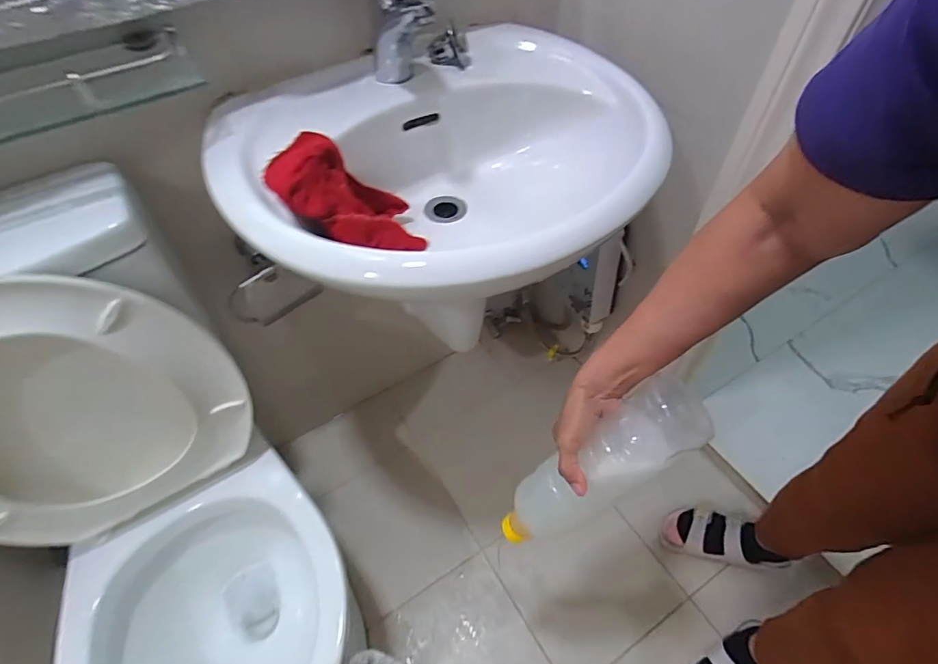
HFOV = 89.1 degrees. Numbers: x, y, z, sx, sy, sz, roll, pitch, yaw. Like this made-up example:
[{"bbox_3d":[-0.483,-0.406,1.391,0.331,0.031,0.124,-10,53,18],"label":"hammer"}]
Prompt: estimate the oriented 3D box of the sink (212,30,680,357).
[{"bbox_3d":[-0.011,-0.194,0.617,0.535,0.162,0.442,-32,60,-18],"label":"sink"}]

